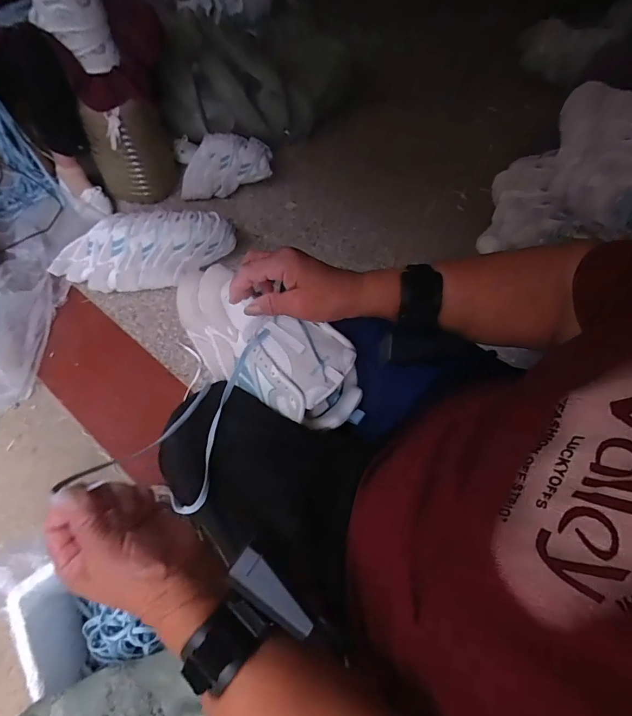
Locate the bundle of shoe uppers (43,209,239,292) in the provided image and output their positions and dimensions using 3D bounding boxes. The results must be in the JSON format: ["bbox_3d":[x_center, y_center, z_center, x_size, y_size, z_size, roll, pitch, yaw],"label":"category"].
[{"bbox_3d":[-0.459,-0.279,1.060,0.474,0.159,0.161,-1,60,-2],"label":"bundle of shoe uppers"}]

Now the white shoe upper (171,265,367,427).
[{"bbox_3d":[-0.071,-0.014,0.486,0.242,0.087,0.105,31,66,8],"label":"white shoe upper"}]

